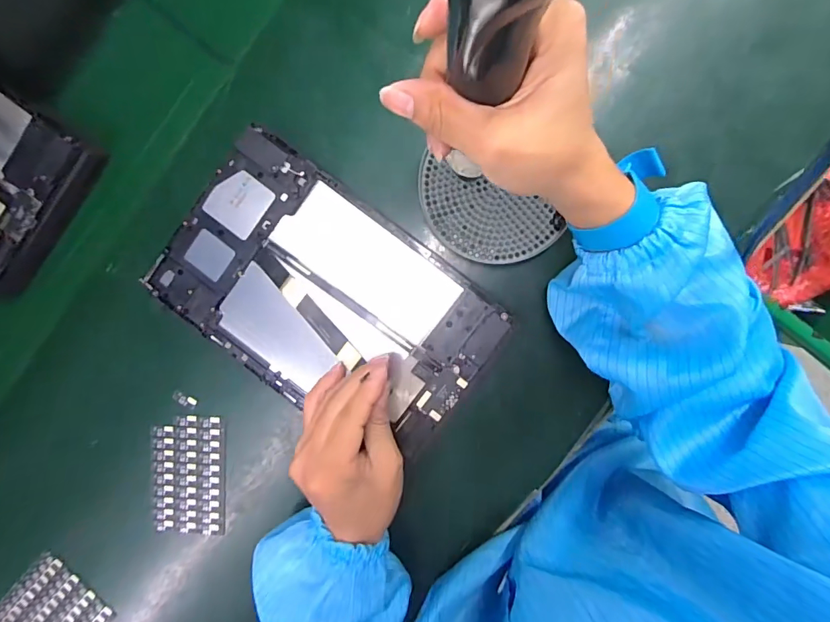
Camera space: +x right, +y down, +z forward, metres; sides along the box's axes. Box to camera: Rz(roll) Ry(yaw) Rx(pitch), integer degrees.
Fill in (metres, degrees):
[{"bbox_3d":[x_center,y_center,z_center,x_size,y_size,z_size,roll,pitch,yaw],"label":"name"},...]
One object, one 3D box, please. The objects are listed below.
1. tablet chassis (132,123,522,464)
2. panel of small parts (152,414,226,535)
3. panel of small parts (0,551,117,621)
[{"bbox_3d":[-0.062,-0.006,0.330,0.241,0.019,0.147,36,98,2],"label":"tablet chassis"},{"bbox_3d":[-0.190,0.138,0.377,0.060,0.009,0.099,2,104,6],"label":"panel of small parts"},{"bbox_3d":[-0.327,0.275,0.398,0.082,0.013,0.098,41,104,-4],"label":"panel of small parts"}]

